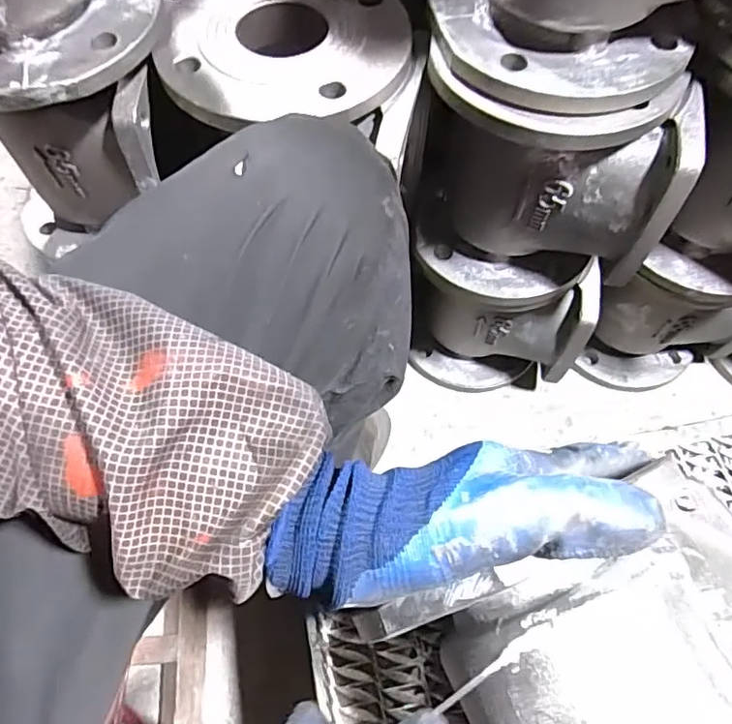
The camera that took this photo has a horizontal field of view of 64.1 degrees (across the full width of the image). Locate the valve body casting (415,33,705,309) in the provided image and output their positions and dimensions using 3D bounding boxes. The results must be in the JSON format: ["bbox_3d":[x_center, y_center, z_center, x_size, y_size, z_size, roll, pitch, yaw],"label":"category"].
[{"bbox_3d":[0.140,-0.174,0.485,0.178,0.197,0.173,5,63,3],"label":"valve body casting"}]

